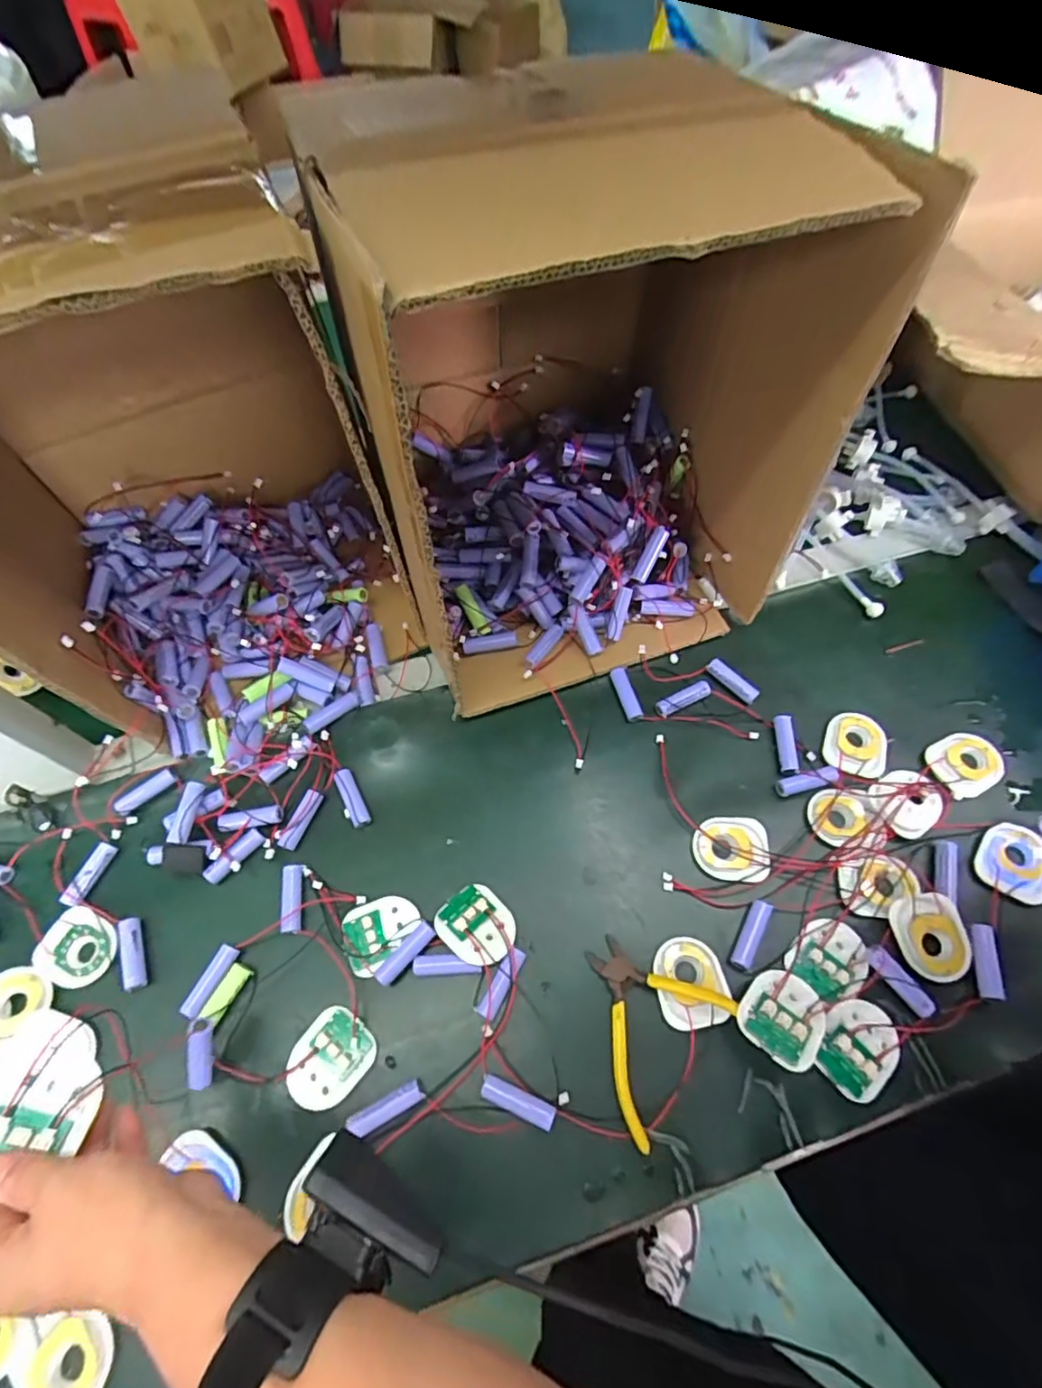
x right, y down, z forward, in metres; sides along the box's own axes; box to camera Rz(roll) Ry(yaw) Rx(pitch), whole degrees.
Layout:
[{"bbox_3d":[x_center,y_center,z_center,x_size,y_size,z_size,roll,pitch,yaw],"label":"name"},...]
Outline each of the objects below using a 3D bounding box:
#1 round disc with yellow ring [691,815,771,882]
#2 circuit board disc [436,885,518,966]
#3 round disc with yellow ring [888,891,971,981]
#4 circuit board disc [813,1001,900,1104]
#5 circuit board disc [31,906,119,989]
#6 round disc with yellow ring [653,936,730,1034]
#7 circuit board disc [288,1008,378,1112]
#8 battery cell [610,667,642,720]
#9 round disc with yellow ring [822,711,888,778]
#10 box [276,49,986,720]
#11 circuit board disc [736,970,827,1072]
[{"bbox_3d":[0.166,0.121,0.469,0.058,0.006,0.049,7,63,5],"label":"round disc with yellow ring"},{"bbox_3d":[-0.033,0.172,0.442,0.058,0.018,0.048,37,69,18],"label":"circuit board disc"},{"bbox_3d":[0.299,0.176,0.434,0.049,0.013,0.058,-1,62,1],"label":"round disc with yellow ring"},{"bbox_3d":[0.227,0.237,0.401,0.046,0.015,0.059,38,69,19],"label":"circuit board disc"},{"bbox_3d":[-0.334,0.191,0.446,0.059,0.005,0.051,19,64,11],"label":"circuit board disc"},{"bbox_3d":[0.121,0.206,0.423,0.047,0.011,0.058,-8,62,-3],"label":"round disc with yellow ring"},{"bbox_3d":[-0.132,0.249,0.406,0.050,0.011,0.057,41,70,20],"label":"circuit board disc"},{"bbox_3d":[0.095,-0.001,0.529,0.013,0.011,0.049,-16,63,-7],"label":"battery cell"},{"bbox_3d":[0.289,0.043,0.511,0.050,0.008,0.062,20,65,11],"label":"round disc with yellow ring"},{"bbox_3d":[0.048,-0.222,0.463,0.324,0.338,0.284,-19,64,-9],"label":"box"},{"bbox_3d":[0.172,0.211,0.389,0.049,0.011,0.056,28,50,26],"label":"circuit board disc"}]

